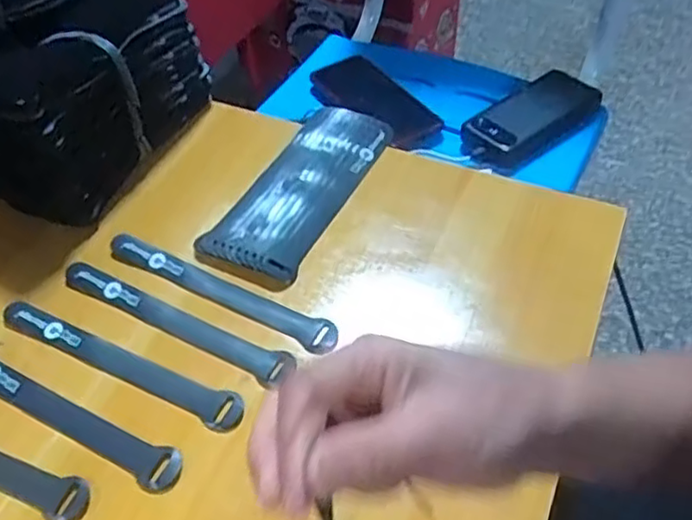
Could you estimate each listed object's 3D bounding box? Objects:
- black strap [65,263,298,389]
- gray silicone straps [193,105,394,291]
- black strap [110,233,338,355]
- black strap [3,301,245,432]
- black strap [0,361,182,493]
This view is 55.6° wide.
[{"bbox_3d":[-0.128,0.041,0.476,0.195,0.004,0.026,24,55,20],"label":"black strap"},{"bbox_3d":[-0.039,-0.065,0.551,0.083,0.016,0.207,18,54,17],"label":"gray silicone straps"},{"bbox_3d":[-0.099,0.020,0.494,0.203,0.006,0.024,23,55,20],"label":"black strap"},{"bbox_3d":[-0.159,0.069,0.456,0.206,0.005,0.023,21,54,19],"label":"black strap"},{"bbox_3d":[-0.194,0.097,0.432,0.206,0.007,0.024,22,55,19],"label":"black strap"}]

